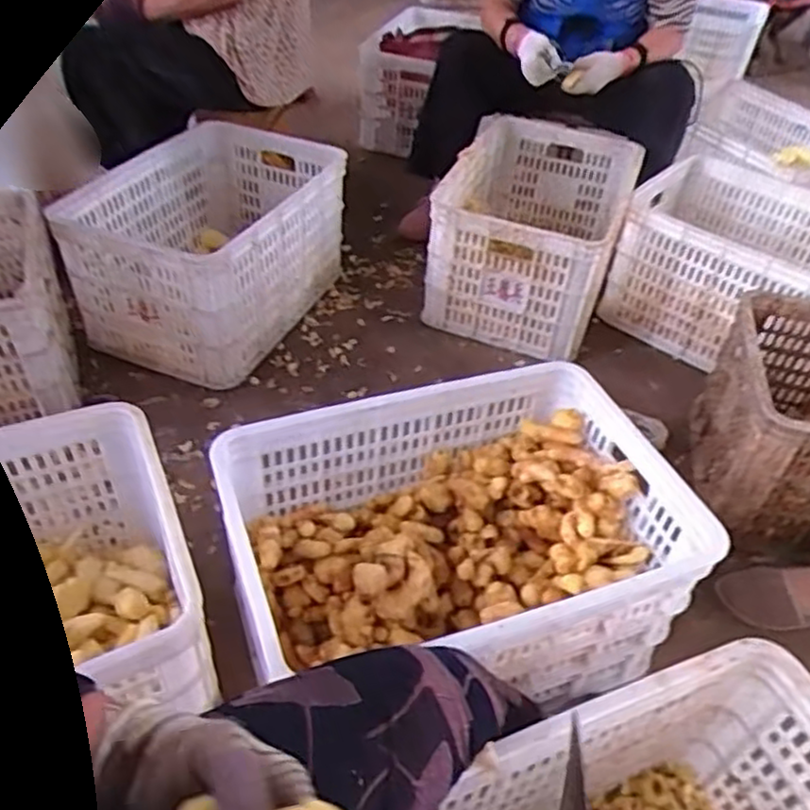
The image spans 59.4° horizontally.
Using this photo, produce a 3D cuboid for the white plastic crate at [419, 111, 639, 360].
[{"bbox_3d":[0.286,-0.401,1.559,0.348,0.253,0.560,16,45,12],"label":"white plastic crate"}]

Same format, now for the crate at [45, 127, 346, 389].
[{"bbox_3d":[-0.364,-0.321,1.381,0.345,0.264,0.520,18,45,13],"label":"crate"}]

